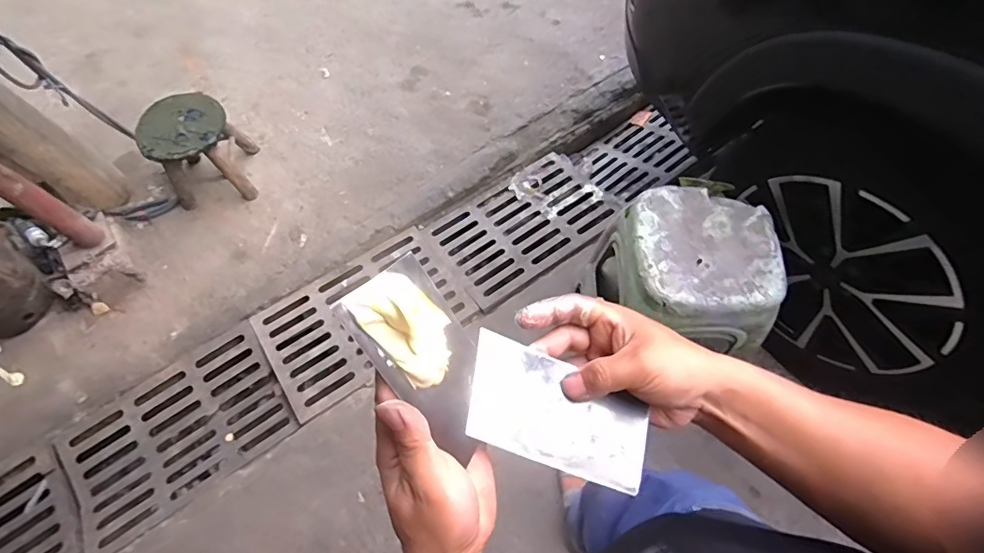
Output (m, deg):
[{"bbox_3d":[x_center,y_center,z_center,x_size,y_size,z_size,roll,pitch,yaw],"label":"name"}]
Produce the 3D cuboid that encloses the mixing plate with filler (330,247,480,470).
[{"bbox_3d":[-0.036,0.047,0.309,0.013,0.126,0.070,-13,29,35],"label":"mixing plate with filler"}]

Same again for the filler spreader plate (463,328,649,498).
[{"bbox_3d":[0.047,0.095,0.349,0.132,0.007,0.074,22,62,-5],"label":"filler spreader plate"}]

